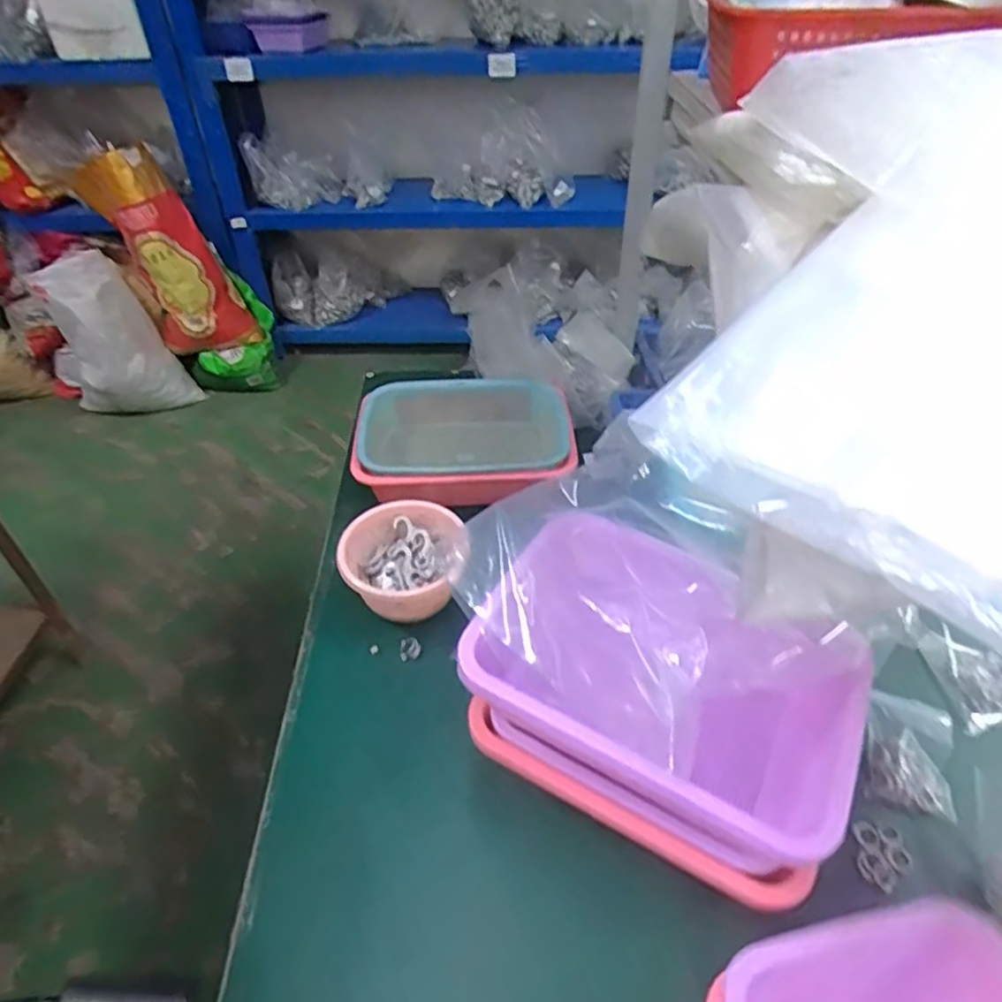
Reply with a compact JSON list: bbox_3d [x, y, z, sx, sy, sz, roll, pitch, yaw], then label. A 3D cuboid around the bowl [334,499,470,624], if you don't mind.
[{"bbox_3d":[-0.115,0.070,0.794,0.146,0.103,0.160,0,42,0],"label":"bowl"}]

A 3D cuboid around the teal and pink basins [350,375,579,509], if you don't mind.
[{"bbox_3d":[-0.054,-0.079,0.963,0.311,0.090,0.236,-7,43,-6],"label":"teal and pink basins"}]

